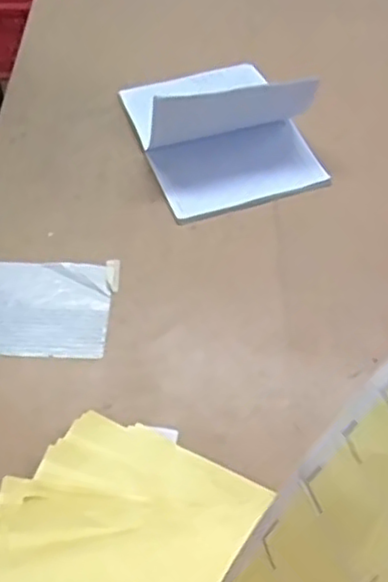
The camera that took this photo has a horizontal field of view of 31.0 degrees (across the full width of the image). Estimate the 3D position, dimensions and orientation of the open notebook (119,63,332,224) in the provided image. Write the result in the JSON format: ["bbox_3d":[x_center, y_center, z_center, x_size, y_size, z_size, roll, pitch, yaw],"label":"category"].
[{"bbox_3d":[0.045,-0.276,1.117,0.251,0.132,0.309,-15,52,-13],"label":"open notebook"}]

